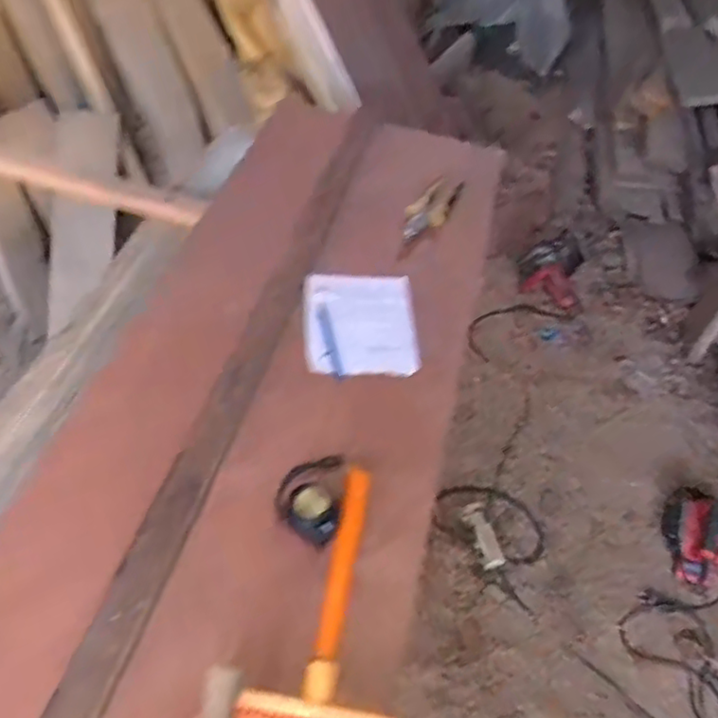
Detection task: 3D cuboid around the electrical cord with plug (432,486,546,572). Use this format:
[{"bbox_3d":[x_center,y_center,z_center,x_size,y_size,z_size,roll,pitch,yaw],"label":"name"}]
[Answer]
[{"bbox_3d":[0.338,0.408,1.670,0.234,0.069,0.266,-27,53,-28],"label":"electrical cord with plug"}]

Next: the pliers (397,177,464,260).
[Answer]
[{"bbox_3d":[0.118,-0.254,1.152,0.063,0.012,0.208,43,62,1],"label":"pliers"}]

